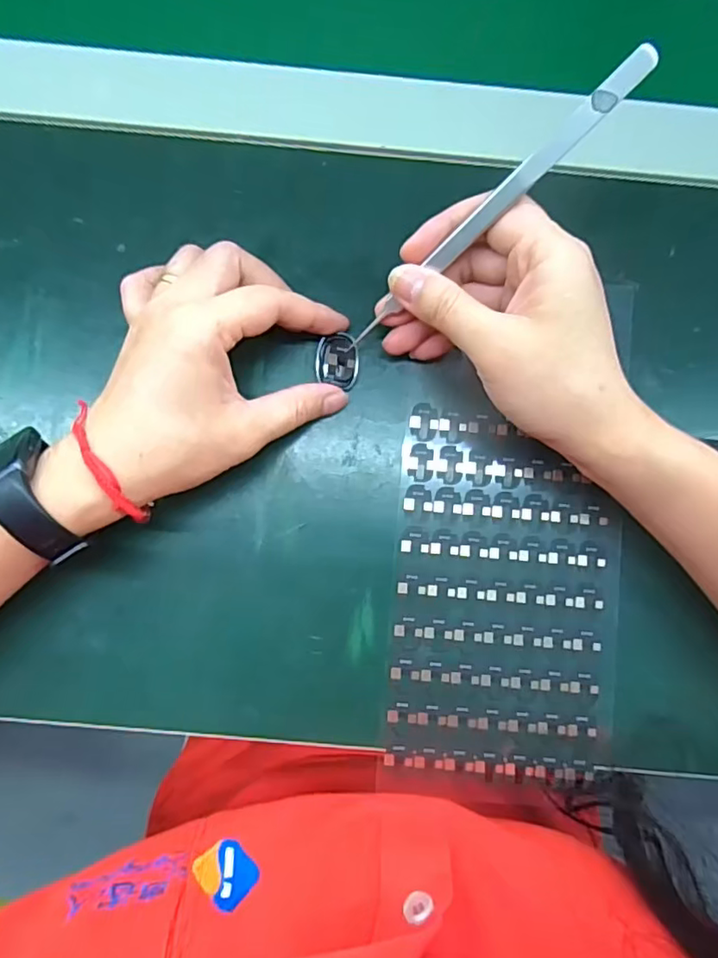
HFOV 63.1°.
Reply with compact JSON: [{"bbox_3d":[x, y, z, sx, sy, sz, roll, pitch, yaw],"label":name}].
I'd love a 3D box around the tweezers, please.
[{"bbox_3d":[0.051,-0.108,0.247,0.159,0.007,0.010,-39,87,29],"label":"tweezers"}]

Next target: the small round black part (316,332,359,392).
[{"bbox_3d":[-0.011,-0.059,0.293,0.020,0.009,0.023,10,114,9],"label":"small round black part"}]

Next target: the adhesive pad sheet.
[{"bbox_3d":[0.072,0.063,0.291,0.109,0.004,0.192,5,86,-1],"label":"adhesive pad sheet"}]

